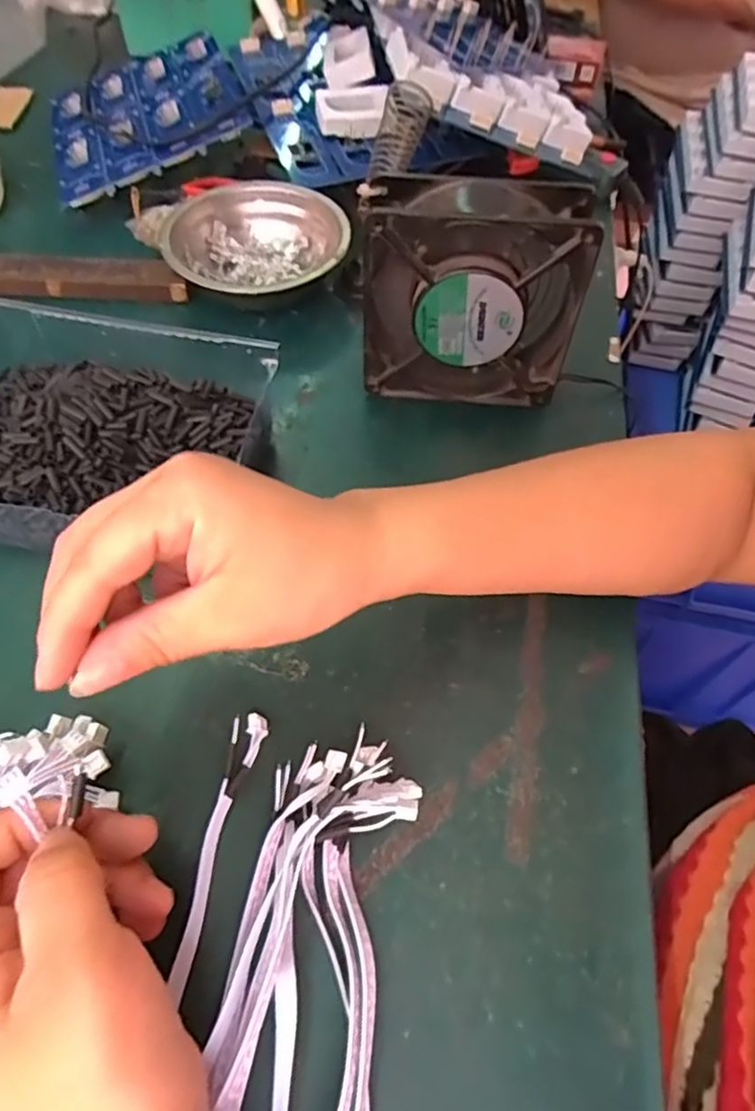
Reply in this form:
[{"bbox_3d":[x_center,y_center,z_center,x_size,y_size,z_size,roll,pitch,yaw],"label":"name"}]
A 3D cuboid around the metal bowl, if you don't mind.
[{"bbox_3d":[-0.086,-0.216,0.455,0.123,0.042,0.124,1,56,-1],"label":"metal bowl"}]

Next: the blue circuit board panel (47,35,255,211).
[{"bbox_3d":[-0.199,-0.378,0.536,0.159,0.012,0.195,-21,59,2],"label":"blue circuit board panel"}]

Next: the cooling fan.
[{"bbox_3d":[0.052,-0.145,0.366,0.118,0.123,0.038,5,56,1],"label":"cooling fan"}]

